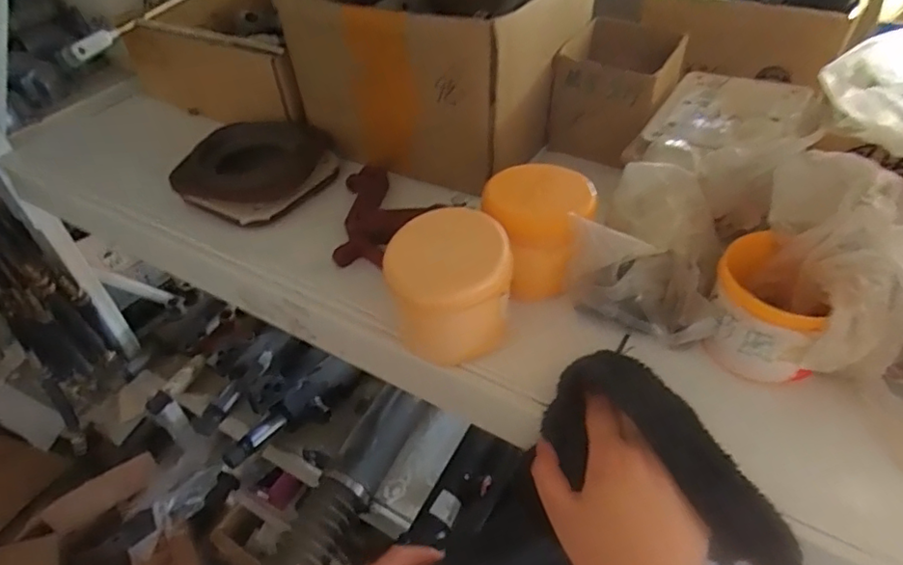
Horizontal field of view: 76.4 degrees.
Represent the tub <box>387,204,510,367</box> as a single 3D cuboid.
[{"bbox_3d":[-0.002,0.006,0.404,0.079,0.091,0.085,-2,44,2],"label":"tub"}]

